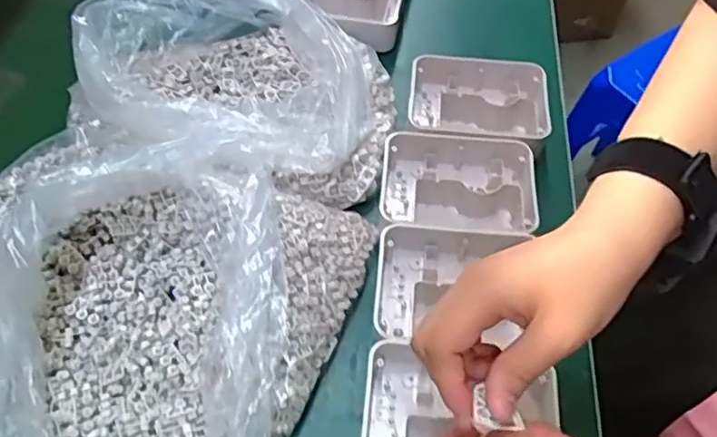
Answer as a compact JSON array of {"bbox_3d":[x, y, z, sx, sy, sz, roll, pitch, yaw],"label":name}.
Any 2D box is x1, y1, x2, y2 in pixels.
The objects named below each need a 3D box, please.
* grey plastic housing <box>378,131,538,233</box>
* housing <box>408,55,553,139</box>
[{"bbox_3d":[0.084,-0.032,0.512,0.128,0.029,0.087,6,56,4],"label":"grey plastic housing"},{"bbox_3d":[0.113,-0.114,0.568,0.129,0.036,0.084,7,56,4],"label":"housing"}]

